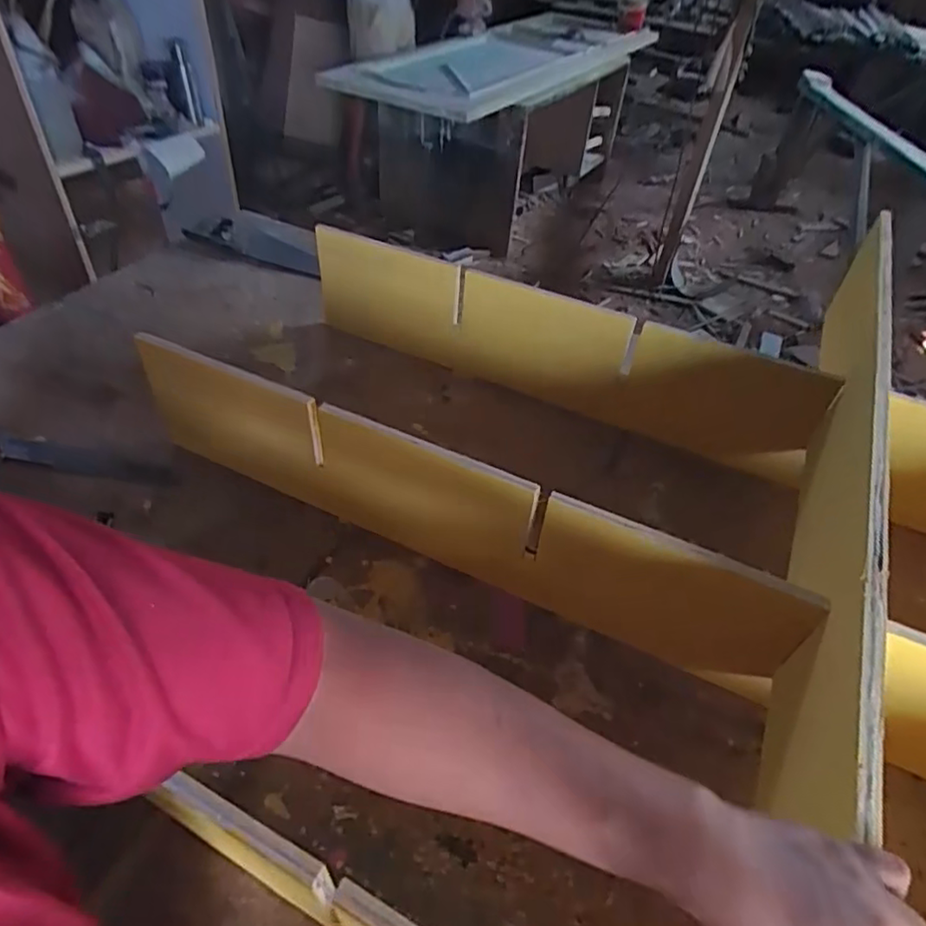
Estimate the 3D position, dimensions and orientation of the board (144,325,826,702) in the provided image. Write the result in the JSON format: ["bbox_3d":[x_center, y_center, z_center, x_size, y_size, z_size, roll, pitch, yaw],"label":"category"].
[{"bbox_3d":[-0.058,0.049,0.748,0.852,0.200,0.018,20,48,19],"label":"board"}]

